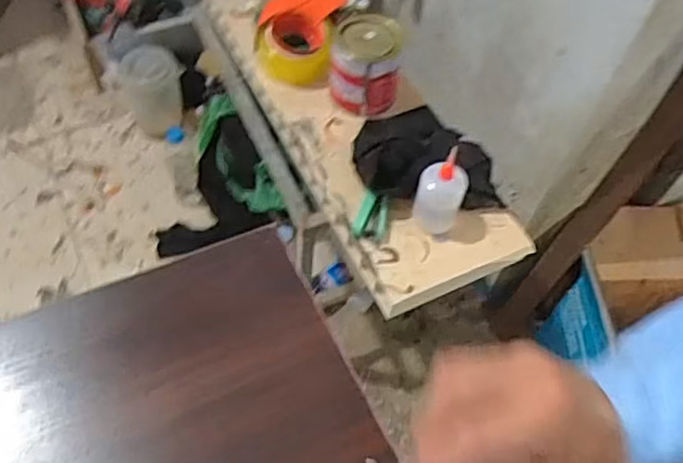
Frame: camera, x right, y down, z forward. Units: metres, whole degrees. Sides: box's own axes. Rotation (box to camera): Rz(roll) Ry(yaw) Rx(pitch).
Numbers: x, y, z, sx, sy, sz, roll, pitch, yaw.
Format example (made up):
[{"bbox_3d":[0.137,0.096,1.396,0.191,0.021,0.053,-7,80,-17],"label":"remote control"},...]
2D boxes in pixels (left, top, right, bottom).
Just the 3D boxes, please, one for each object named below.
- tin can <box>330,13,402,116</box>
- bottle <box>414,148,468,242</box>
[{"bbox_3d":[0.034,-0.234,0.926,0.094,0.109,0.101,2,56,-3],"label":"tin can"},{"bbox_3d":[0.123,-0.045,0.804,0.059,0.113,0.051,24,58,11],"label":"bottle"}]

